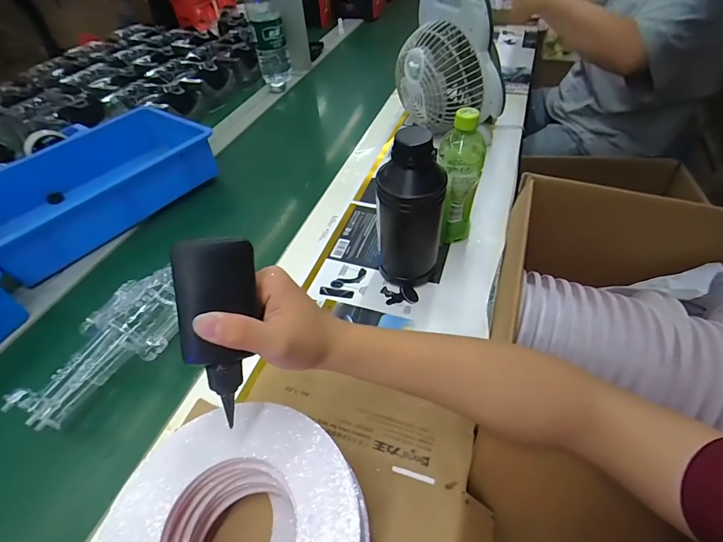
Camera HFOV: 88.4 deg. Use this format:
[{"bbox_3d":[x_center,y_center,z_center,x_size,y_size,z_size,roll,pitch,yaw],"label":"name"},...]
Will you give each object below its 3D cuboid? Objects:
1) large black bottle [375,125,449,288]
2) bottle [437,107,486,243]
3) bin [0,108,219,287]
[{"bbox_3d":[0.067,-0.071,0.493,0.080,0.224,0.078,11,51,17],"label":"large black bottle"},{"bbox_3d":[0.145,-0.140,0.551,0.062,0.196,0.072,5,50,12],"label":"bottle"},{"bbox_3d":[-0.507,-0.167,0.716,0.261,0.107,0.414,30,55,27],"label":"bin"}]

